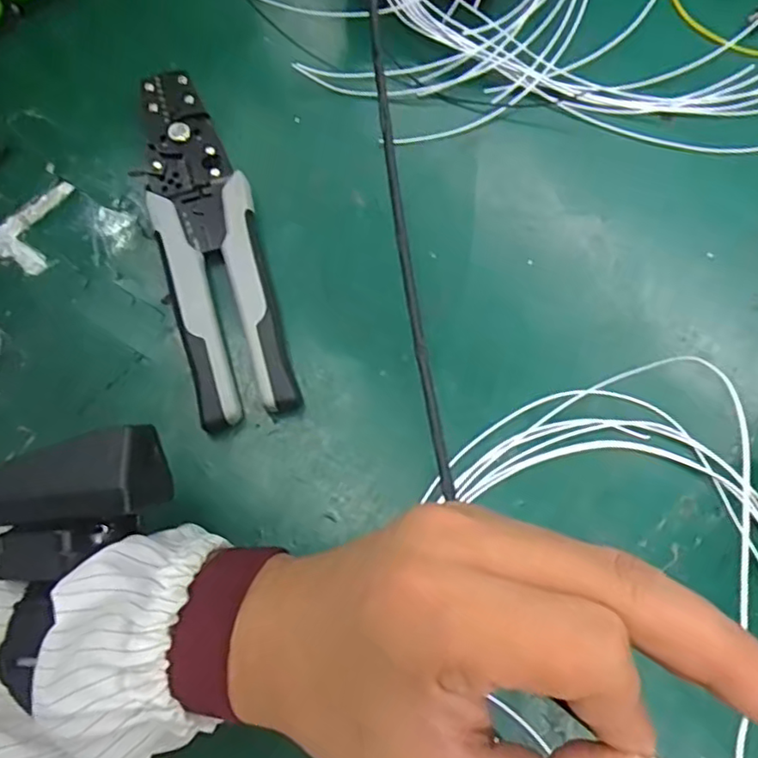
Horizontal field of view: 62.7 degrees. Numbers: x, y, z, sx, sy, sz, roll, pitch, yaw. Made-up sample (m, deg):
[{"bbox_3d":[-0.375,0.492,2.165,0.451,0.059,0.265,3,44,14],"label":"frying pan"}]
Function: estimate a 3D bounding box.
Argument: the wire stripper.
[{"bbox_3d":[-0.087,-0.072,0.317,0.051,0.016,0.196,-19,74,-4],"label":"wire stripper"}]

